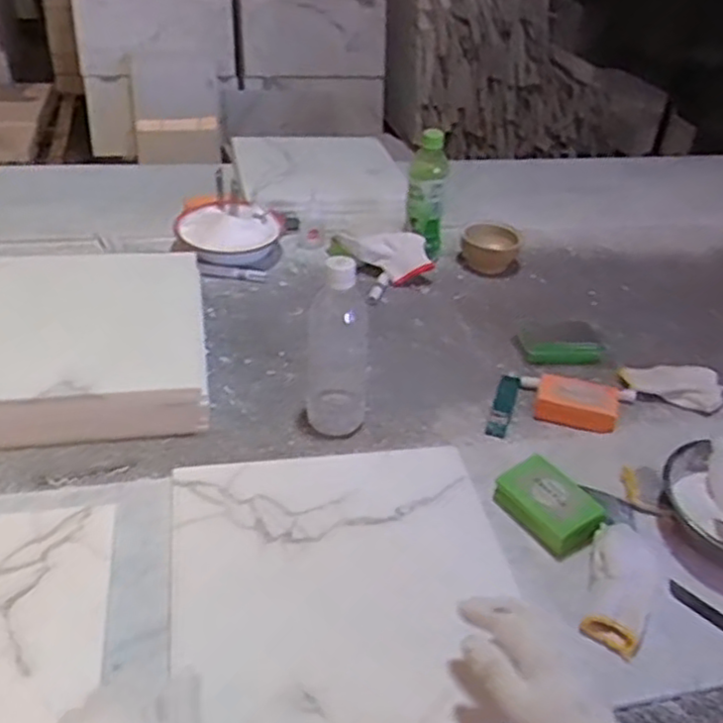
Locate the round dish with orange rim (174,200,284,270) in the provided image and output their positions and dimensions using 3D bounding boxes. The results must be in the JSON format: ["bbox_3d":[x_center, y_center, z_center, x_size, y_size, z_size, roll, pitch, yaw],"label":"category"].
[{"bbox_3d":[-0.206,-0.201,1.144,0.163,0.054,0.143,-4,38,-11],"label":"round dish with orange rim"}]

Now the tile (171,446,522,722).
[{"bbox_3d":[-0.014,0.189,0.656,0.298,0.015,0.289,-3,40,-12],"label":"tile"}]

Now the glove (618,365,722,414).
[{"bbox_3d":[0.399,0.028,0.932,0.124,0.029,0.057,14,38,12],"label":"glove"}]

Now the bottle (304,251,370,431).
[{"bbox_3d":[-0.023,-0.017,0.795,0.073,0.204,0.081,0,37,-5],"label":"bottle"}]

